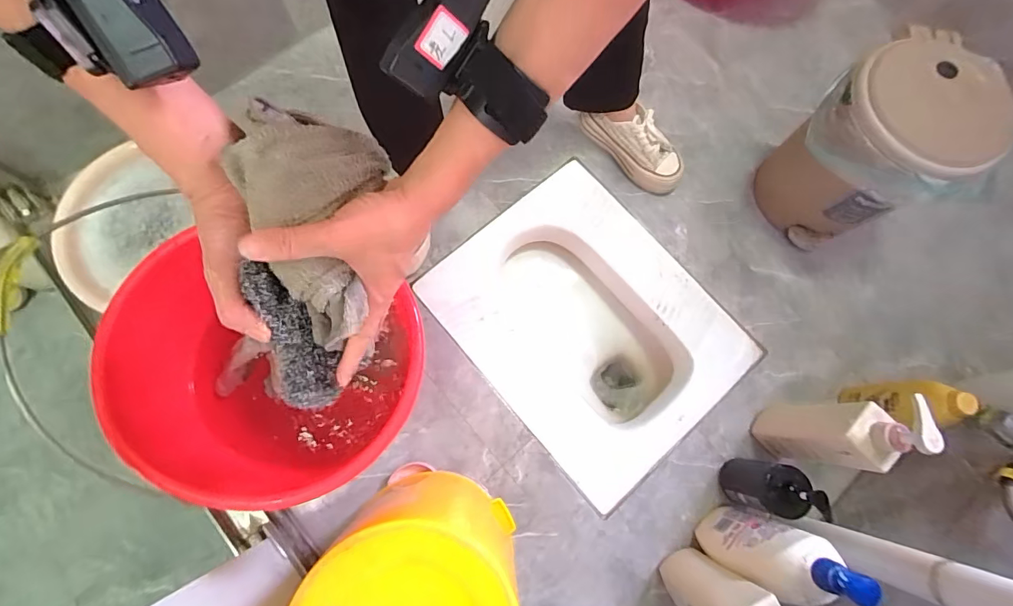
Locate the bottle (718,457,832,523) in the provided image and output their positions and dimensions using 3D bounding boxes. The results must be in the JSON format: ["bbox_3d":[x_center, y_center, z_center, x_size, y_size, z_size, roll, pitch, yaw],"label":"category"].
[{"bbox_3d":[0.393,0.278,0.672,0.070,0.187,0.072,0,76,0],"label":"bottle"}]

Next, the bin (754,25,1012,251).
[{"bbox_3d":[0.611,-0.253,0.748,0.236,0.275,0.237,-36,81,-11],"label":"bin"}]

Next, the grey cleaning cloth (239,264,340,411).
[{"bbox_3d":[-0.148,0.025,0.305,0.033,0.112,0.027,-10,32,-3],"label":"grey cleaning cloth"}]

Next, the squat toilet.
[{"bbox_3d":[0.145,0.053,0.899,0.419,0.191,0.512,-40,81,-11],"label":"squat toilet"}]

